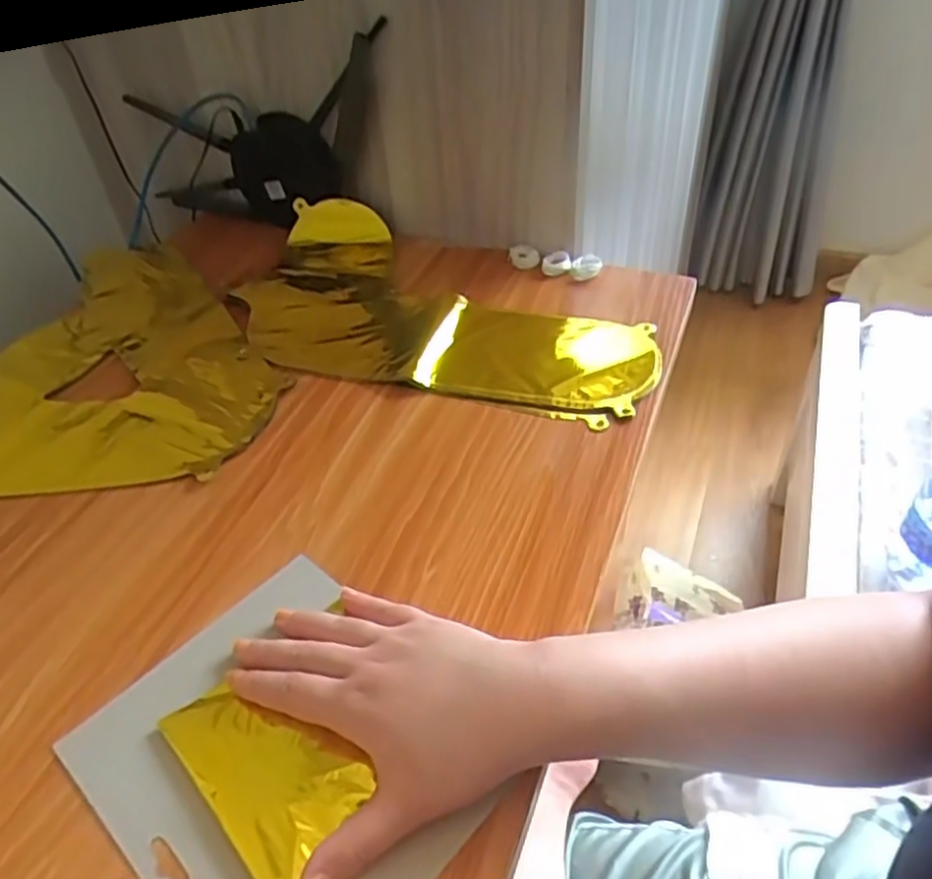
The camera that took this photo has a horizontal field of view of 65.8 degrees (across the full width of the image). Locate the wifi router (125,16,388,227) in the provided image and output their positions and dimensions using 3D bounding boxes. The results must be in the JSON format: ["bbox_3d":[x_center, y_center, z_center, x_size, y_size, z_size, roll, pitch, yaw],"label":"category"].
[{"bbox_3d":[-0.210,-0.314,0.726,0.288,0.178,0.035,15,45,19],"label":"wifi router"}]

